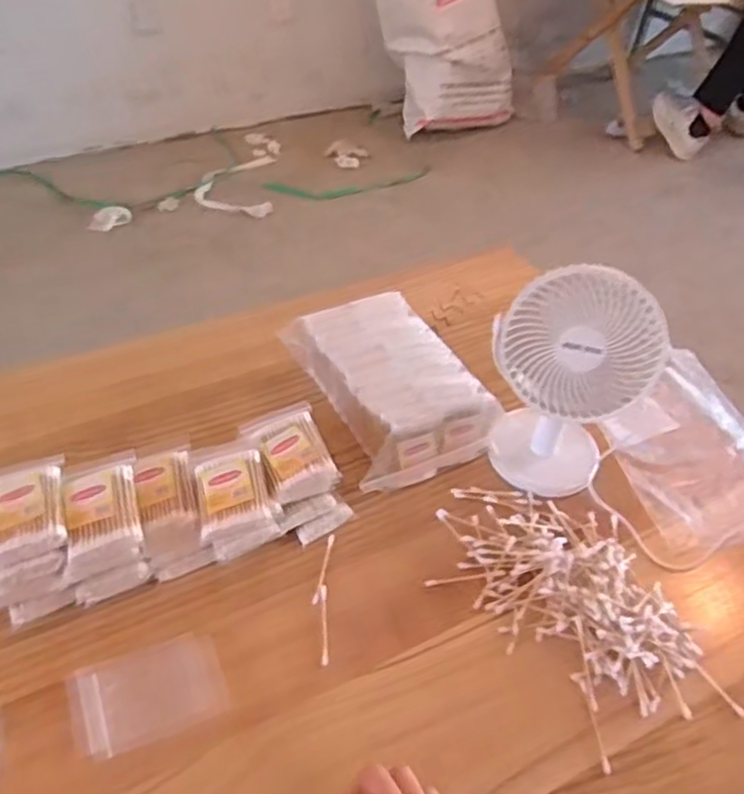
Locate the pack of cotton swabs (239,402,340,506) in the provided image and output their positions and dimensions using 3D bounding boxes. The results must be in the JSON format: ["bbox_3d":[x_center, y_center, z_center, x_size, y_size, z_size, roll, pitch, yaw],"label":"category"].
[{"bbox_3d":[-0.074,0.048,0.652,0.063,0.026,0.100,-15,47,-20],"label":"pack of cotton swabs"}]

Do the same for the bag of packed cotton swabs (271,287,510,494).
[{"bbox_3d":[0.017,-0.014,0.783,0.158,0.081,0.216,-18,49,-23],"label":"bag of packed cotton swabs"}]

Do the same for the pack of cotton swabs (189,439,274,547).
[{"bbox_3d":[-0.121,0.074,0.618,0.058,0.029,0.094,-8,46,-14],"label":"pack of cotton swabs"}]

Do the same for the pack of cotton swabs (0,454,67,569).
[{"bbox_3d":[-0.279,0.087,0.580,0.060,0.025,0.093,-11,46,-17],"label":"pack of cotton swabs"}]

